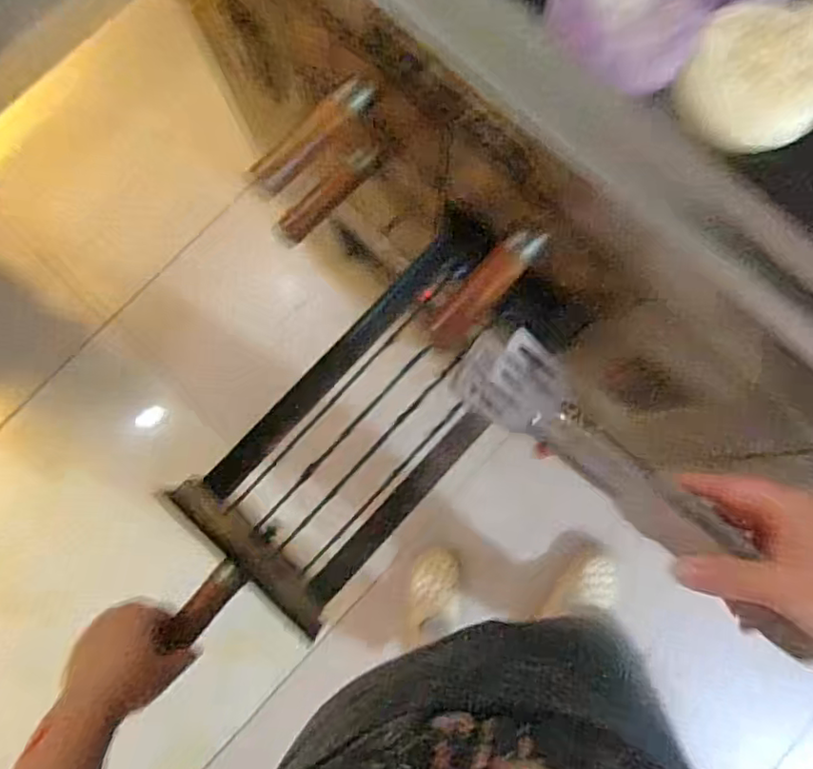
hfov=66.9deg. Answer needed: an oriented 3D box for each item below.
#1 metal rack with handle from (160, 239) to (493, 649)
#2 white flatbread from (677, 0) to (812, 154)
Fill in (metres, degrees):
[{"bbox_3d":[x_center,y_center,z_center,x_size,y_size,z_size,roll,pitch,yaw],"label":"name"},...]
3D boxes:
[{"bbox_3d":[-0.058,0.064,0.605,0.182,0.093,0.437,40,84,6],"label":"metal rack with handle"},{"bbox_3d":[0.228,-0.199,0.394,0.106,0.014,0.090,-32,83,-5],"label":"white flatbread"}]

